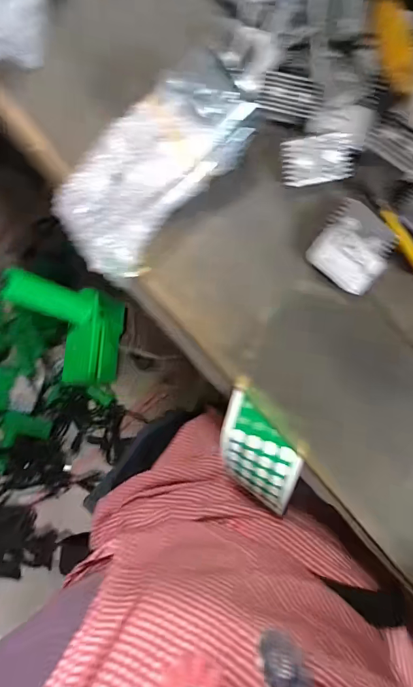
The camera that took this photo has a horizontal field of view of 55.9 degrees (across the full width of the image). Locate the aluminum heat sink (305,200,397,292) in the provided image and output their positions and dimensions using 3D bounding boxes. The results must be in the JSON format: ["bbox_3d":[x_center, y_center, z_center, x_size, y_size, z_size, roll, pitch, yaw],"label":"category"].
[{"bbox_3d":[0.109,-0.070,0.292,0.053,0.024,0.050,39,86,7],"label":"aluminum heat sink"}]

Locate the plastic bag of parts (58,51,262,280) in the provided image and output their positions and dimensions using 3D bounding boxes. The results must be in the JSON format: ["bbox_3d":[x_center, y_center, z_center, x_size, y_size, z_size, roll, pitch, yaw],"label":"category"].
[{"bbox_3d":[-0.041,-0.126,0.291,0.157,0.053,0.080,-43,83,-3],"label":"plastic bag of parts"}]

